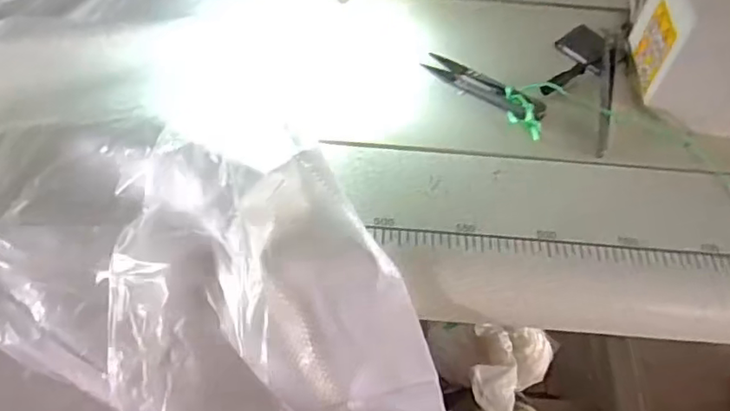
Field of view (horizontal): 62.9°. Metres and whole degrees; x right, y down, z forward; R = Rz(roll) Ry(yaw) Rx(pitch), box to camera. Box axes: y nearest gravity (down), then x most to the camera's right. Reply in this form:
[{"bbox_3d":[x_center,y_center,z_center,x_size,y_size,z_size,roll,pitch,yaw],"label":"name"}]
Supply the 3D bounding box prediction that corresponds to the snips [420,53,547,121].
[{"bbox_3d":[0.087,-0.088,0.438,0.095,0.010,0.022,36,59,21],"label":"snips"}]

